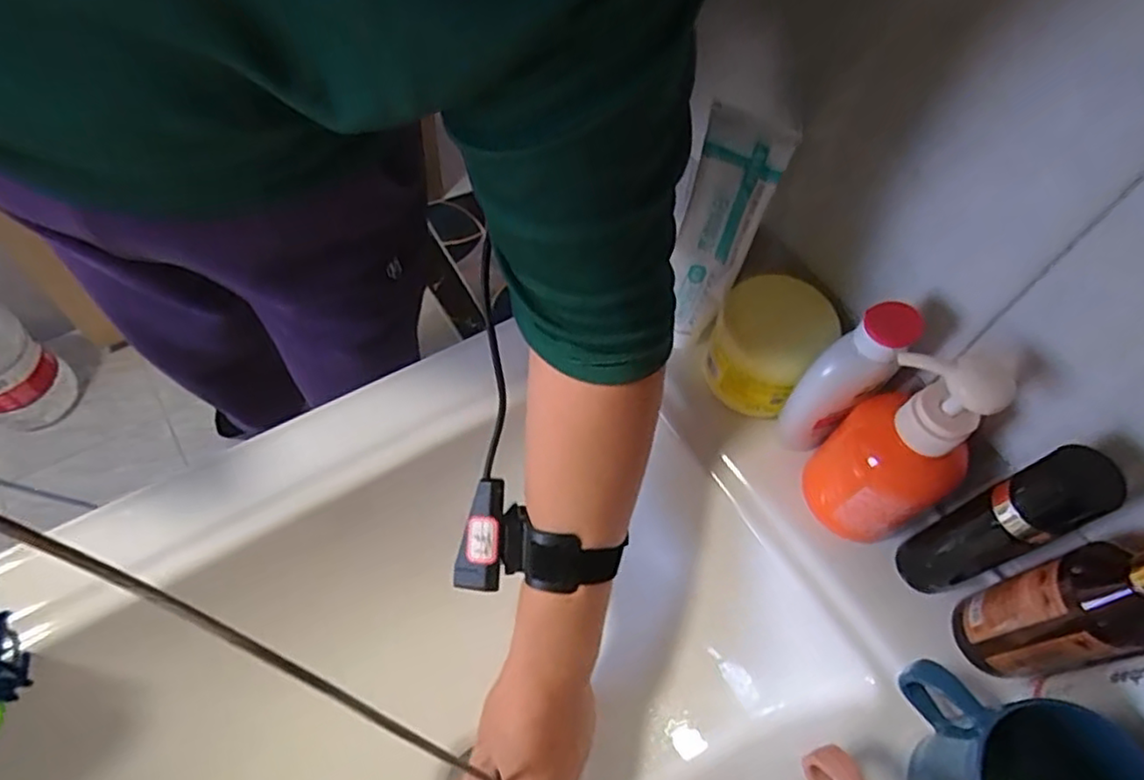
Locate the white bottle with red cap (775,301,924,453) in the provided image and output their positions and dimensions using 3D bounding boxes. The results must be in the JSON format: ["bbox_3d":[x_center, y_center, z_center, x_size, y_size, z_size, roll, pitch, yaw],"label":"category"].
[{"bbox_3d":[0.171,-0.001,0.428,0.040,0.145,0.037,40,64,18],"label":"white bottle with red cap"}]

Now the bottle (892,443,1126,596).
[{"bbox_3d":[0.241,0.082,0.382,0.030,0.169,0.036,-19,62,-15],"label":"bottle"}]

